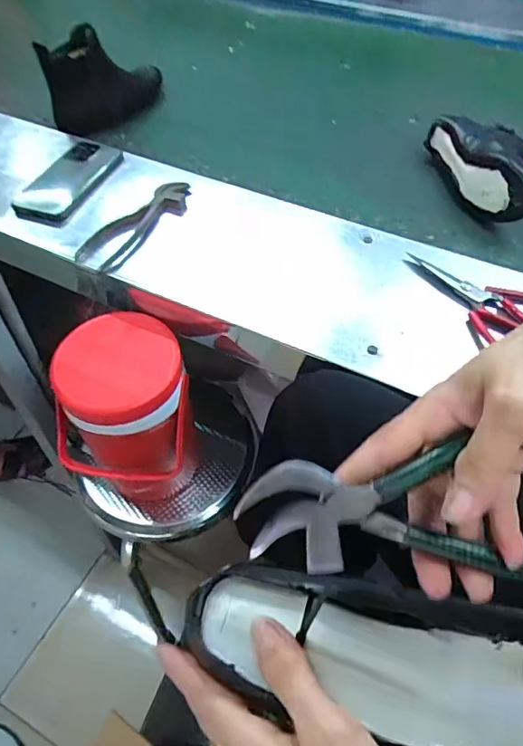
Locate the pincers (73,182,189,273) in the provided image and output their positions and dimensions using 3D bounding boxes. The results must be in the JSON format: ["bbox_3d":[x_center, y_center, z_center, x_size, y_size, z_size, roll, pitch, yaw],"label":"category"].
[{"bbox_3d":[-0.163,-0.196,0.658,0.065,0.028,0.182,31,59,21],"label":"pincers"}]

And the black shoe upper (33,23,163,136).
[{"bbox_3d":[-0.265,-0.510,0.870,0.069,0.161,0.242,16,55,12],"label":"black shoe upper"}]

